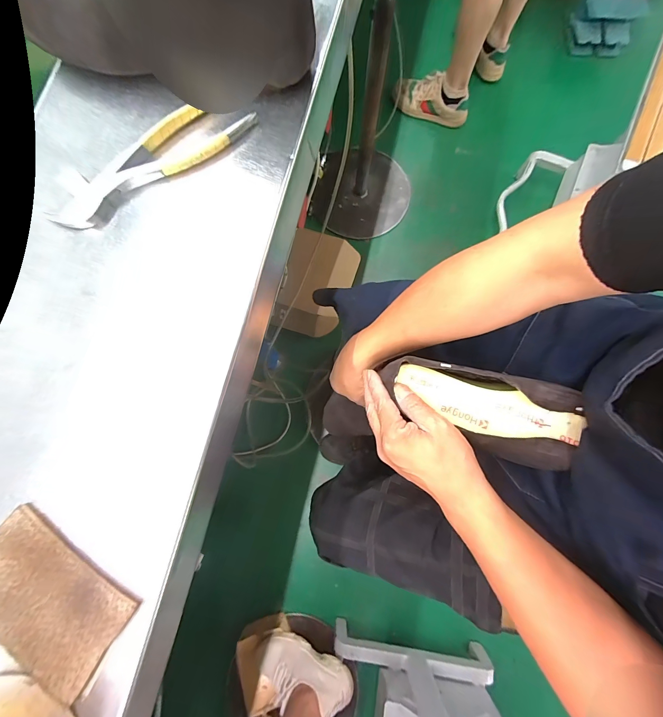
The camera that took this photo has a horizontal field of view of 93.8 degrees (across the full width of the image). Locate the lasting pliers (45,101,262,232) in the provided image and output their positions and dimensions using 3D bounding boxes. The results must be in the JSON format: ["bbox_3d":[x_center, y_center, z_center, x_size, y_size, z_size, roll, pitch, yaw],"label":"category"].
[{"bbox_3d":[-0.157,-0.174,0.271,0.189,0.015,0.047,-35,80,-5],"label":"lasting pliers"}]

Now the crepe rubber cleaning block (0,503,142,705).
[{"bbox_3d":[-0.198,0.165,0.214,0.114,0.007,0.069,34,82,7],"label":"crepe rubber cleaning block"}]

